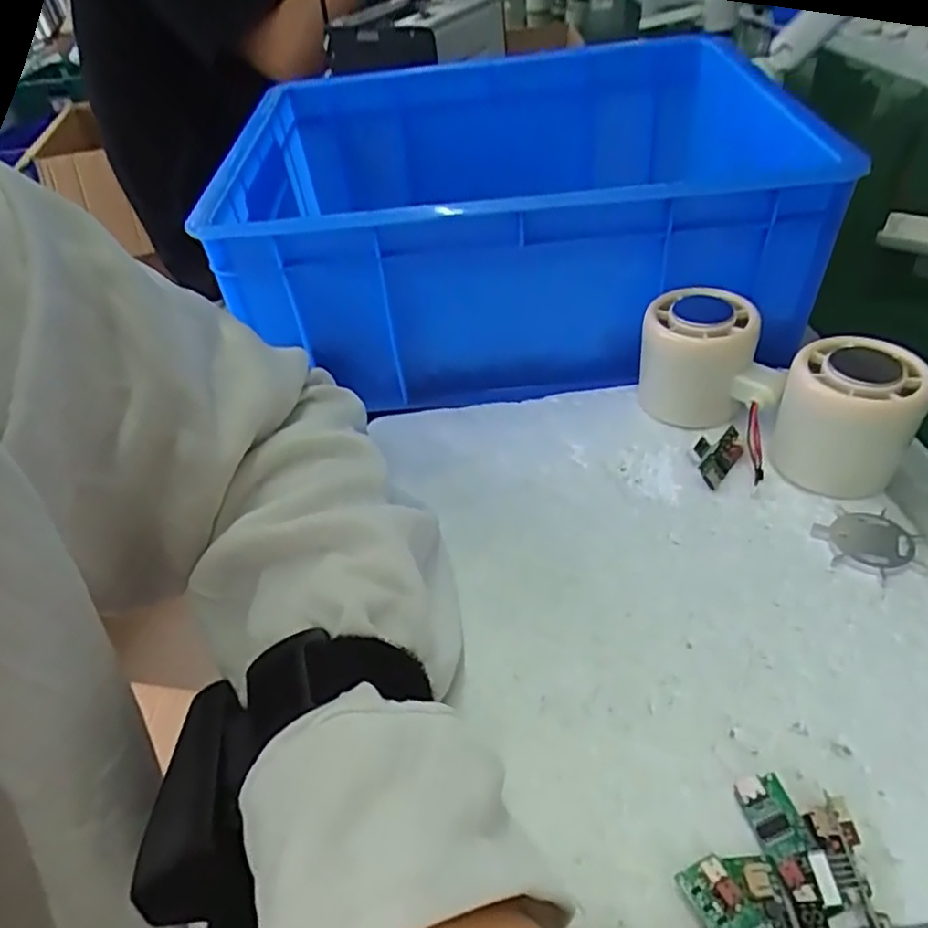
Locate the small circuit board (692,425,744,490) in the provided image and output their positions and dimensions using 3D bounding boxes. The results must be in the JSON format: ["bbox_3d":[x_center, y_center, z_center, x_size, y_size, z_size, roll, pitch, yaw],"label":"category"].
[{"bbox_3d":[0.123,-0.005,0.329,0.020,0.006,0.033,41,68,11],"label":"small circuit board"}]

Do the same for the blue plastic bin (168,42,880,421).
[{"bbox_3d":[0.023,-0.164,0.452,0.306,0.129,0.283,-5,41,2],"label":"blue plastic bin"}]

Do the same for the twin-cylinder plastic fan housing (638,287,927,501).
[{"bbox_3d":[0.145,-0.034,0.329,0.130,0.064,0.050,30,53,35],"label":"twin-cylinder plastic fan housing"}]

